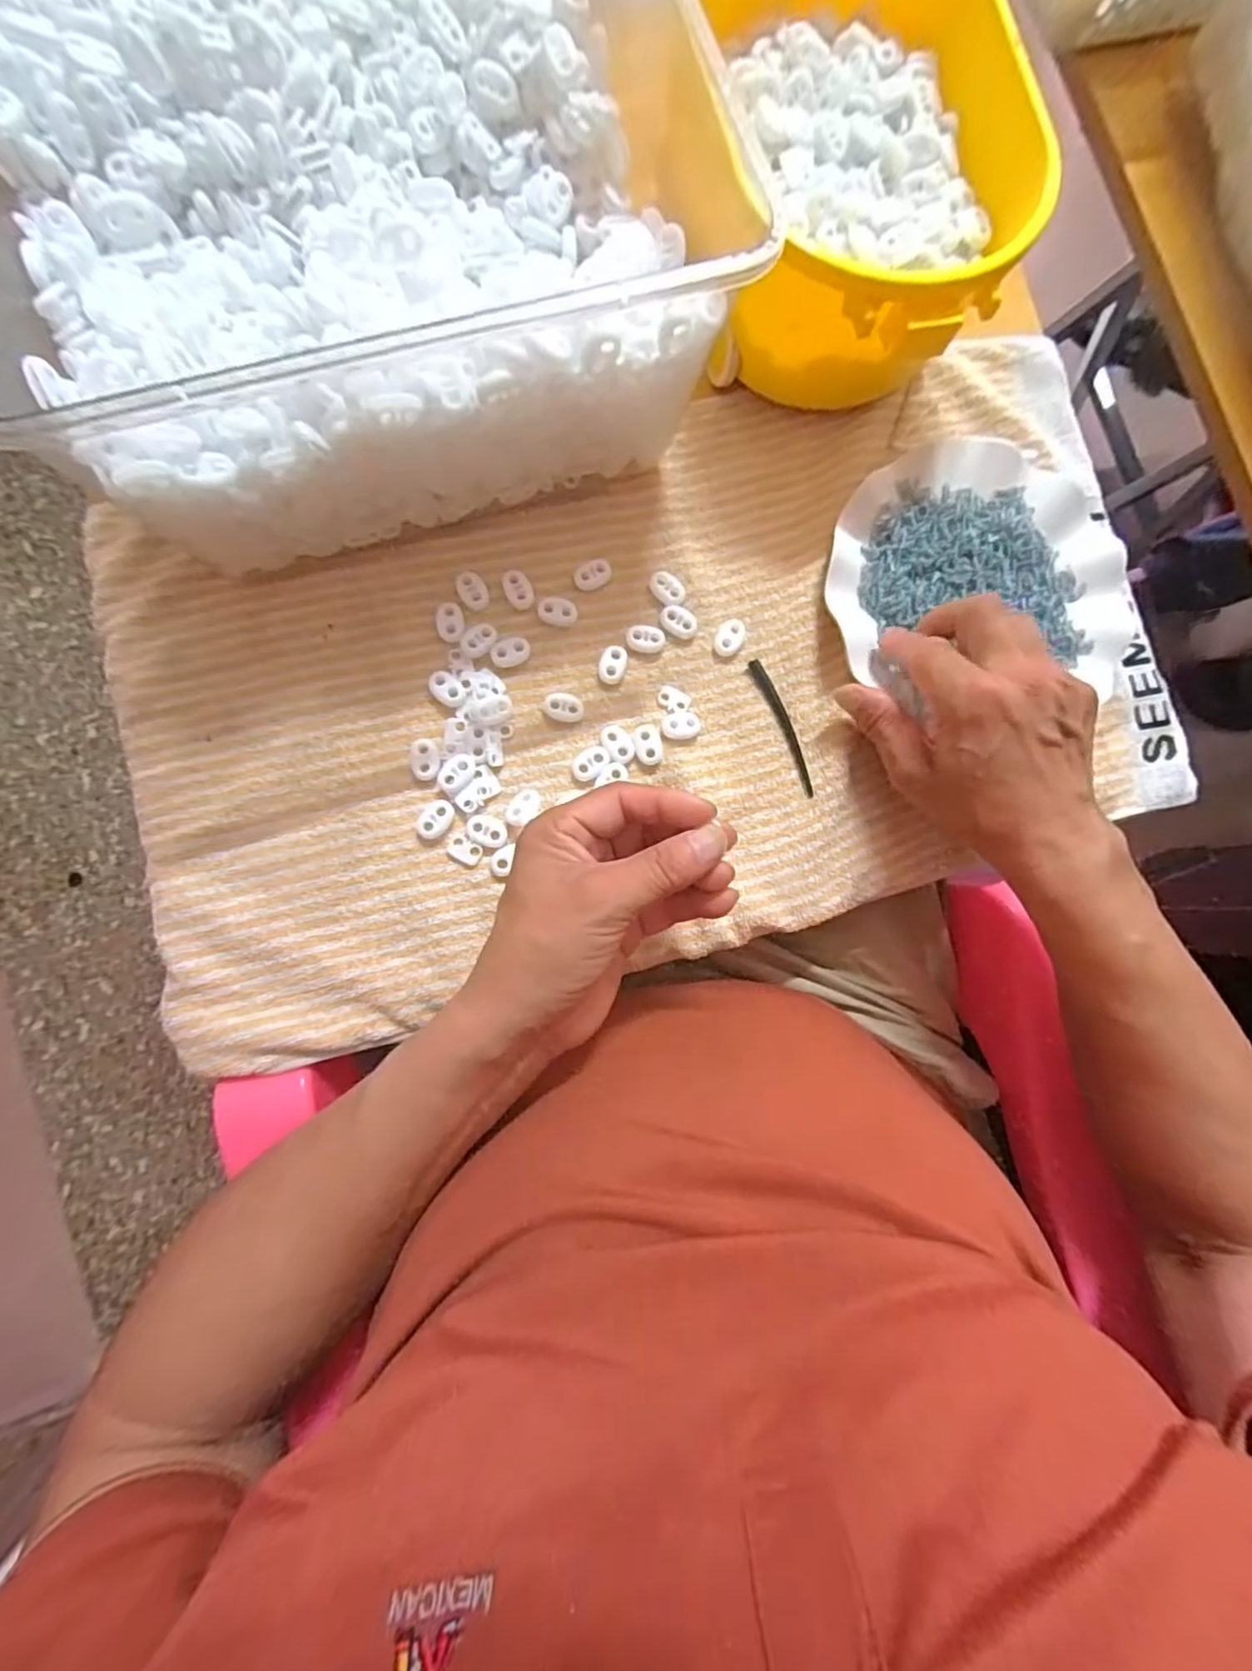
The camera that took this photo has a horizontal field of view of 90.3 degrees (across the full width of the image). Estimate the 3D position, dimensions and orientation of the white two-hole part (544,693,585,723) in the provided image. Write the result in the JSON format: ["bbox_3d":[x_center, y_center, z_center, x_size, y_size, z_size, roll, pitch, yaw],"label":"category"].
[{"bbox_3d":[-0.035,-0.072,0.351,0.021,0.007,0.016,6,84,-4],"label":"white two-hole part"}]

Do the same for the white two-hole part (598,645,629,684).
[{"bbox_3d":[-0.007,-0.098,0.357,0.014,0.005,0.022,17,84,-3],"label":"white two-hole part"}]

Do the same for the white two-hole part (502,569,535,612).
[{"bbox_3d":[-0.061,-0.141,0.353,0.015,0.004,0.025,-23,87,-6],"label":"white two-hole part"}]

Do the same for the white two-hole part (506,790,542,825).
[{"bbox_3d":[-0.056,-0.015,0.341,0.015,0.009,0.021,35,83,-1],"label":"white two-hole part"}]

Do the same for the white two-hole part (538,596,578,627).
[{"bbox_3d":[-0.039,-0.128,0.356,0.022,0.004,0.016,12,84,-4],"label":"white two-hole part"}]

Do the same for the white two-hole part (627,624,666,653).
[{"bbox_3d":[0.011,-0.114,0.361,0.022,0.005,0.015,-1,85,-5],"label":"white two-hole part"}]

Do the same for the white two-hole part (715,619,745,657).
[{"bbox_3d":[0.061,-0.116,0.366,0.015,0.006,0.022,25,83,-2],"label":"white two-hole part"}]

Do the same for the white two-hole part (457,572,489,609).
[{"bbox_3d":[-0.086,-0.138,0.350,0.015,0.004,0.022,-34,89,-7],"label":"white two-hole part"}]

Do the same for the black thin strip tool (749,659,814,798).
[{"bbox_3d":[0.094,-0.064,0.364,0.009,0.004,0.086,-23,87,-6],"label":"black thin strip tool"}]

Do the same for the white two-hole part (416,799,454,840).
[{"bbox_3d":[-0.103,-0.008,0.337,0.015,0.005,0.023,44,83,0],"label":"white two-hole part"}]

